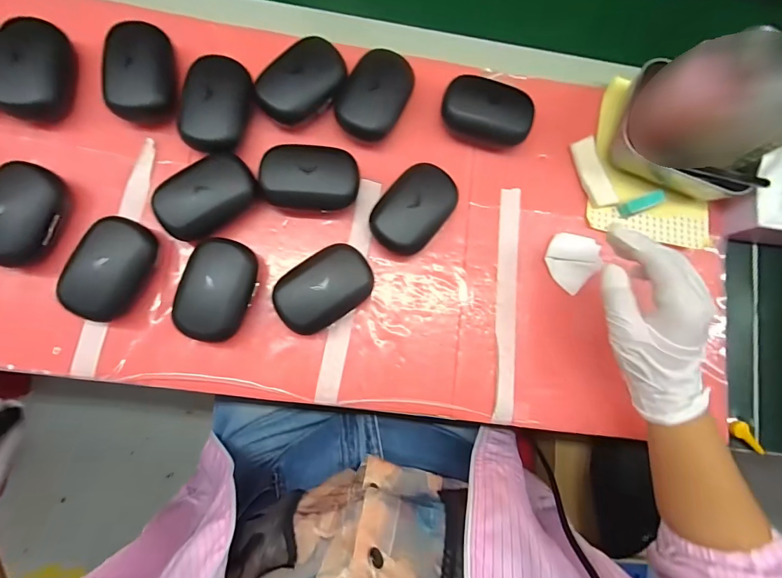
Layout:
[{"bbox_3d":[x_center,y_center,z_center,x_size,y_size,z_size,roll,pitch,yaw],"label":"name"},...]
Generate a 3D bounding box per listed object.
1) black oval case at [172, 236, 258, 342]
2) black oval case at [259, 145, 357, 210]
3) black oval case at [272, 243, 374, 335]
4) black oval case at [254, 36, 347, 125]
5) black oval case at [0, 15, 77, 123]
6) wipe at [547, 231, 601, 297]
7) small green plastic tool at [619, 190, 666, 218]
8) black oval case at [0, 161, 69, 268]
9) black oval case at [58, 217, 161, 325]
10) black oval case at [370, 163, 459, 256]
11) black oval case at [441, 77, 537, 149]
[{"bbox_3d":[-0.147,0.001,0.340,0.054,0.038,0.083,16,83,-4],"label":"black oval case"},{"bbox_3d":[-0.071,-0.097,0.358,0.082,0.033,0.054,7,84,-5],"label":"black oval case"},{"bbox_3d":[-0.058,0.000,0.347,0.084,0.036,0.056,-37,87,-9],"label":"black oval case"},{"bbox_3d":[-0.079,-0.185,0.355,0.081,0.021,0.051,-44,90,-8],"label":"black oval case"},{"bbox_3d":[-0.305,-0.189,0.343,0.052,0.038,0.082,10,84,-5],"label":"black oval case"},{"bbox_3d":[0.172,-0.029,0.380,0.048,0.009,0.053,42,80,2],"label":"wipe"},{"bbox_3d":[0.242,-0.082,0.383,0.041,0.007,0.014,-22,87,11],"label":"small green plastic tool"},{"bbox_3d":[-0.308,-0.061,0.333,0.058,0.033,0.083,15,83,-4],"label":"black oval case"},{"bbox_3d":[-0.231,-0.017,0.330,0.048,0.036,0.082,30,82,-2],"label":"black oval case"},{"bbox_3d":[0.020,-0.071,0.362,0.055,0.035,0.084,39,80,1],"label":"black oval case"},{"bbox_3d":[0.089,-0.164,0.377,0.082,0.033,0.051,12,81,-3],"label":"black oval case"}]

